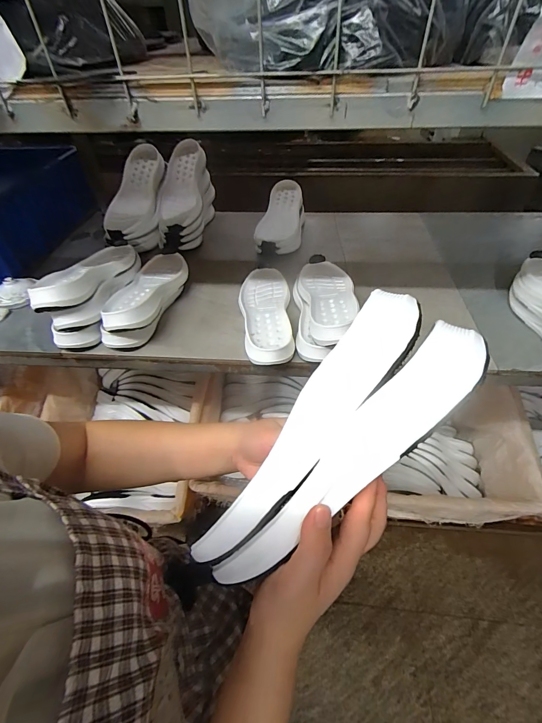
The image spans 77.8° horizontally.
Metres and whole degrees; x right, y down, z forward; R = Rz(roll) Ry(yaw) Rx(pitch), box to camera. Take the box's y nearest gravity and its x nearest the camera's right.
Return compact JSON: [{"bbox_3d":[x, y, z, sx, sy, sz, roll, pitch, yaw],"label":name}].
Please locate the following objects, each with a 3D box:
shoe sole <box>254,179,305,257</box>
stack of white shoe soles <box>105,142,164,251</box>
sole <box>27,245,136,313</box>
[{"bbox_3d":[0.027,-0.386,0.899,0.117,0.071,0.285,3,48,6],"label":"shoe sole"},{"bbox_3d":[-0.355,-0.437,0.888,0.132,0.070,0.308,-2,73,2],"label":"stack of white shoe soles"},{"bbox_3d":[-0.362,-0.176,0.669,0.111,0.041,0.301,-1,33,2],"label":"sole"}]

